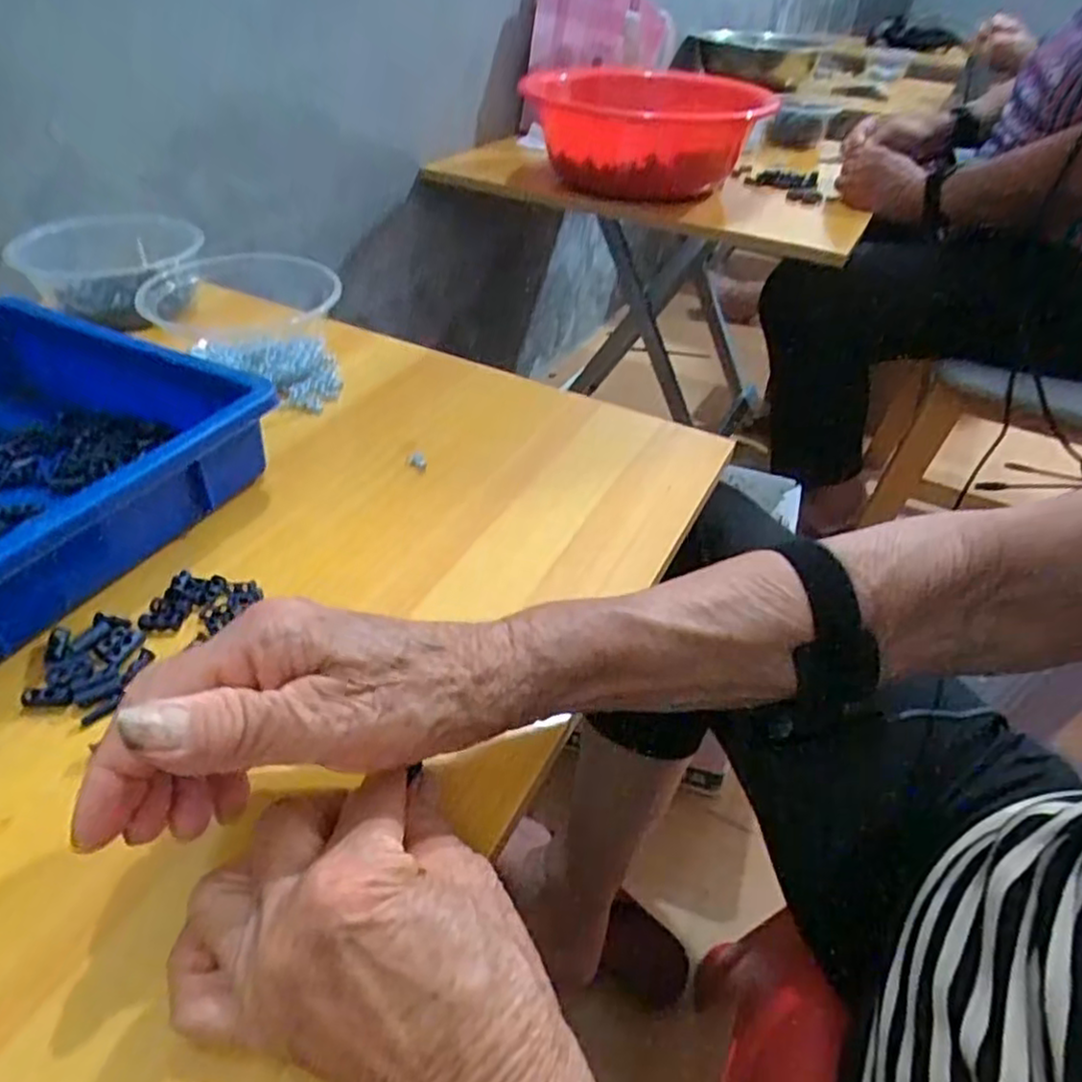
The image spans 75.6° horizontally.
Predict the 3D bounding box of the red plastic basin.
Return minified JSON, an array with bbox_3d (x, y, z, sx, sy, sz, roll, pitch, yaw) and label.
[{"bbox_3d":[0.152,-0.558,0.949,0.293,0.105,0.342,19,44,18],"label":"red plastic basin"}]

